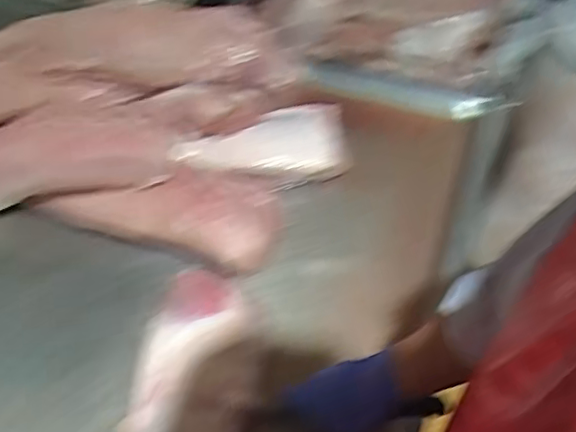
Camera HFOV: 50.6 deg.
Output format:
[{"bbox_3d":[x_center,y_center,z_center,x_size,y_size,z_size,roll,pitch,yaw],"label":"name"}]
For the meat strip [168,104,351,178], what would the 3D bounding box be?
[{"bbox_3d":[-0.042,-0.104,0.952,0.270,0.049,0.120,-13,50,-12],"label":"meat strip"}]

